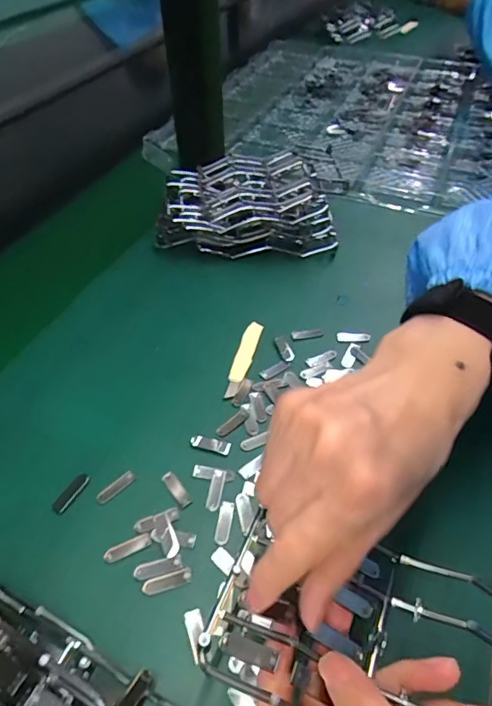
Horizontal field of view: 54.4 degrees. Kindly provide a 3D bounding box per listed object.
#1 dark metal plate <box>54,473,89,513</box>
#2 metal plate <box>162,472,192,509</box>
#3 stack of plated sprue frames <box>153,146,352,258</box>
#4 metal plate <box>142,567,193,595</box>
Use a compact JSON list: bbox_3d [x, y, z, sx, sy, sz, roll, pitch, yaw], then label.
[{"bbox_3d":[-0.116,0.093,0.318,0.009,0.005,0.029,22,51,19],"label":"dark metal plate"},{"bbox_3d":[-0.046,0.091,0.319,0.008,0.004,0.027,-29,54,-24],"label":"metal plate"},{"bbox_3d":[0.005,-0.161,0.512,0.189,0.069,0.118,1,47,1],"label":"stack of plated sprue frames"},{"bbox_3d":[-0.046,0.134,0.281,0.028,0.004,0.008,-15,49,-13],"label":"metal plate"}]

